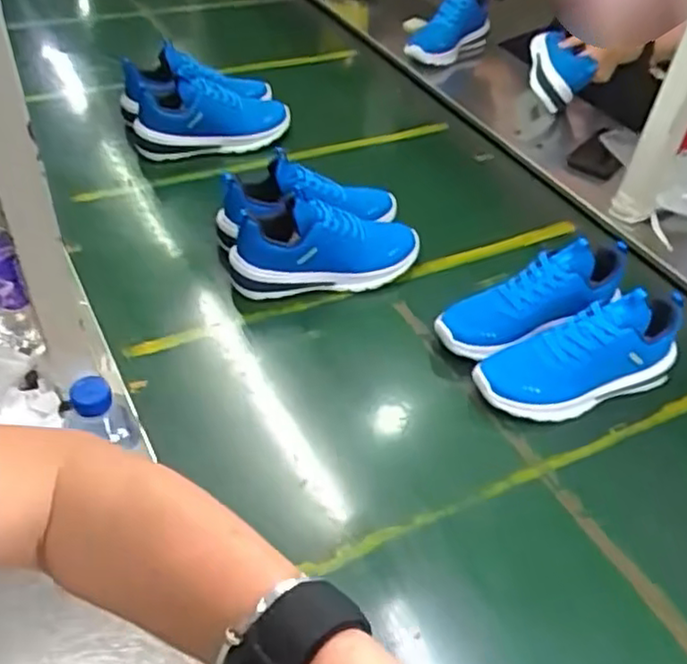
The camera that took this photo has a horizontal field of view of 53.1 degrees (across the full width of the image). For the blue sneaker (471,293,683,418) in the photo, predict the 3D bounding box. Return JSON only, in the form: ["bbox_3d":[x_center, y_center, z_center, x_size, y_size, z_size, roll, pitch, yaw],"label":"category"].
[{"bbox_3d":[0.281,0.019,0.809,0.247,0.108,0.089,-14,46,-19],"label":"blue sneaker"}]

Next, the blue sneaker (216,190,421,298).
[{"bbox_3d":[-0.024,-0.117,0.900,0.254,0.111,0.083,-8,44,-13],"label":"blue sneaker"}]

